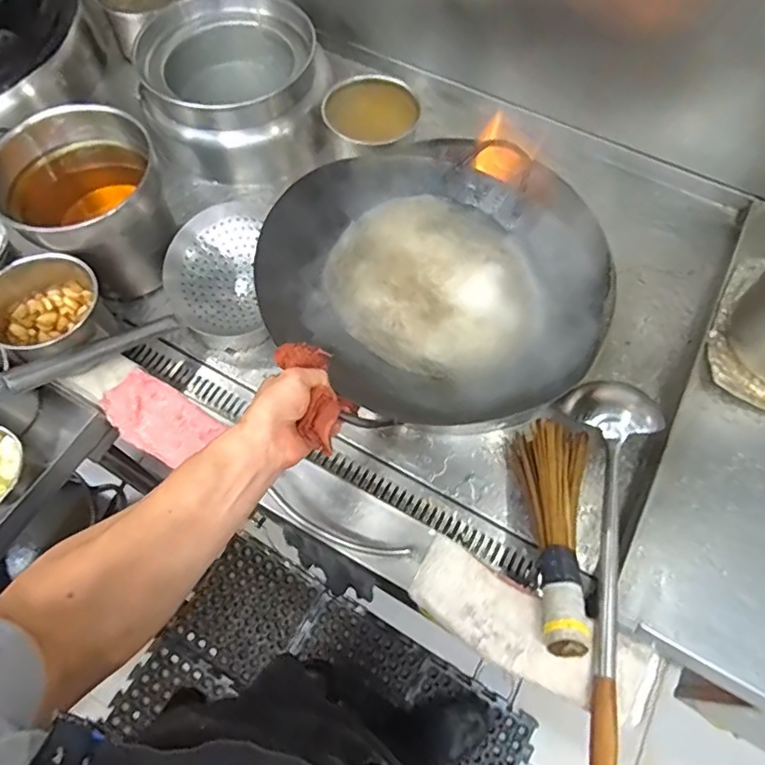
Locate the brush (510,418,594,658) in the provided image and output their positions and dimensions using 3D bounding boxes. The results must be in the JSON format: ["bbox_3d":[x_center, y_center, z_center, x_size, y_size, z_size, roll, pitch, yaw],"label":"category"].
[{"bbox_3d":[0.225,0.190,0.712,0.095,0.075,0.305,8,47,2],"label":"brush"}]

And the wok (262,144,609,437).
[{"bbox_3d":[0.062,-0.144,0.719,0.394,0.126,0.432,1,64,-1],"label":"wok"}]

